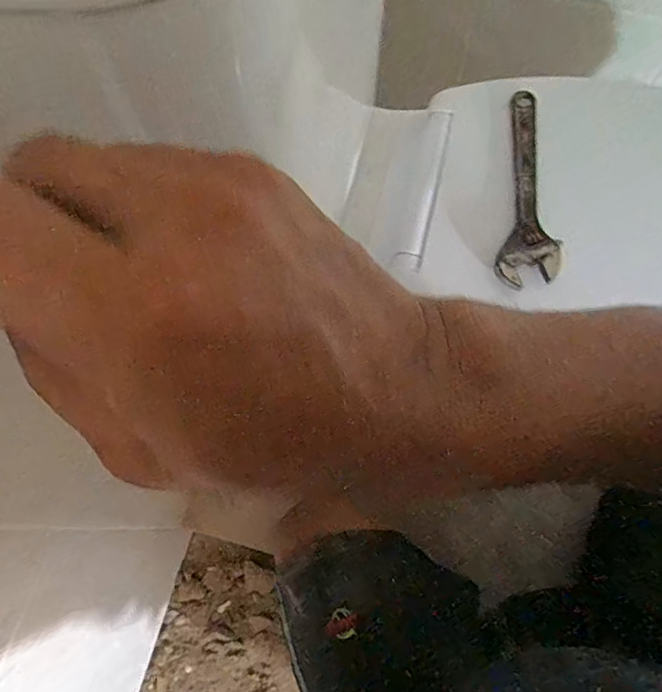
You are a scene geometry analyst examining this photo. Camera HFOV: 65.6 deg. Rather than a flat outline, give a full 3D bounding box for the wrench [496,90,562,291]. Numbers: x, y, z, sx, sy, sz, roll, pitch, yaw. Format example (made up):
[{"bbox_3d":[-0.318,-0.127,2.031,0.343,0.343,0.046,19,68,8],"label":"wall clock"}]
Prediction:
[{"bbox_3d":[0.171,-0.136,0.432,0.046,0.014,0.192,9,71,5],"label":"wrench"}]

